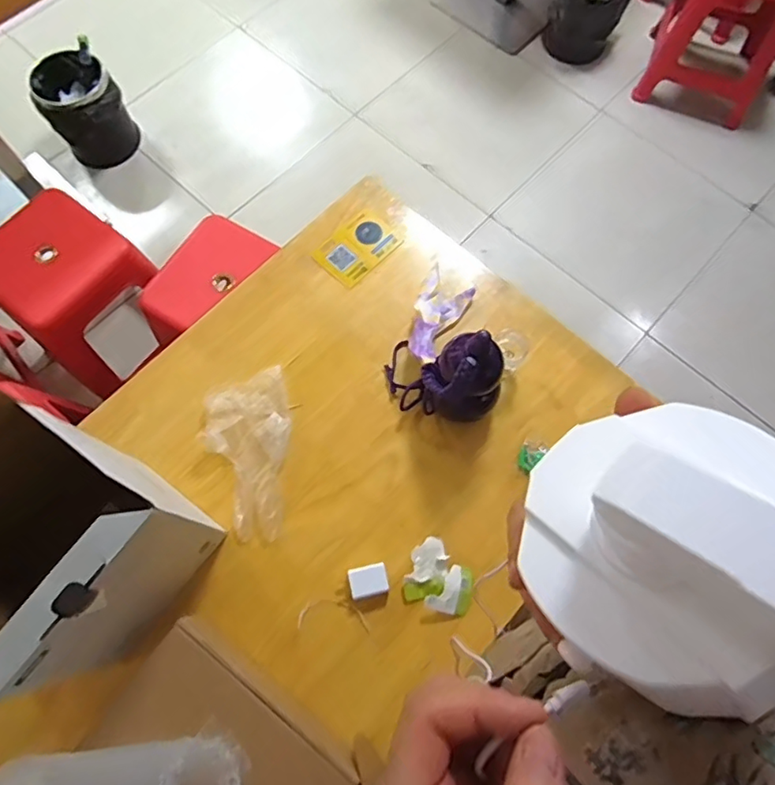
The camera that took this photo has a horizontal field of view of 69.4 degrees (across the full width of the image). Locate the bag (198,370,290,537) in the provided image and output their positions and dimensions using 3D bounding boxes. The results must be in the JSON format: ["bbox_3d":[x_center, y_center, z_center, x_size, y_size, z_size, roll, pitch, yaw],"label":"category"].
[{"bbox_3d":[-0.179,0.081,0.743,0.112,0.014,0.215,-13,72,-4],"label":"bag"}]

